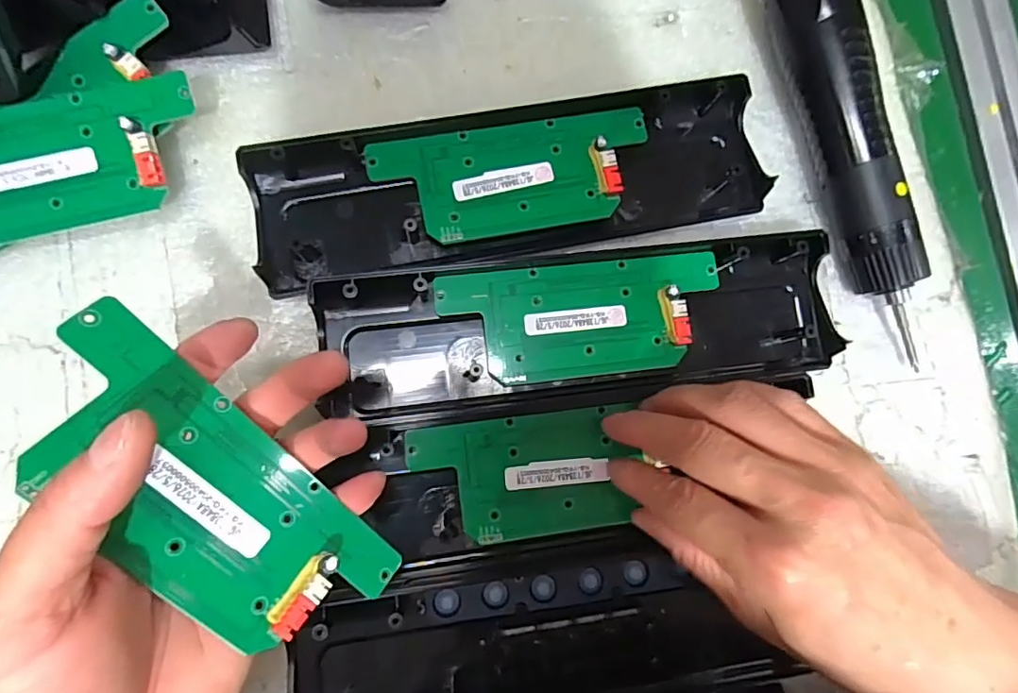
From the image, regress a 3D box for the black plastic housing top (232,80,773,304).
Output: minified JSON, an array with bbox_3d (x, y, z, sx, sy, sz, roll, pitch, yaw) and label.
[{"bbox_3d":[0.005,-0.082,0.258,0.246,0.018,0.071,-11,84,-7],"label":"black plastic housing top"}]

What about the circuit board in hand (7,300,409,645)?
[{"bbox_3d":[-0.095,0.051,0.171,0.133,0.007,0.054,52,51,-20],"label":"circuit board in hand"}]

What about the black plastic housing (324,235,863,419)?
[{"bbox_3d":[0.037,-0.010,0.253,0.243,0.016,0.068,-6,84,-7],"label":"black plastic housing"}]

